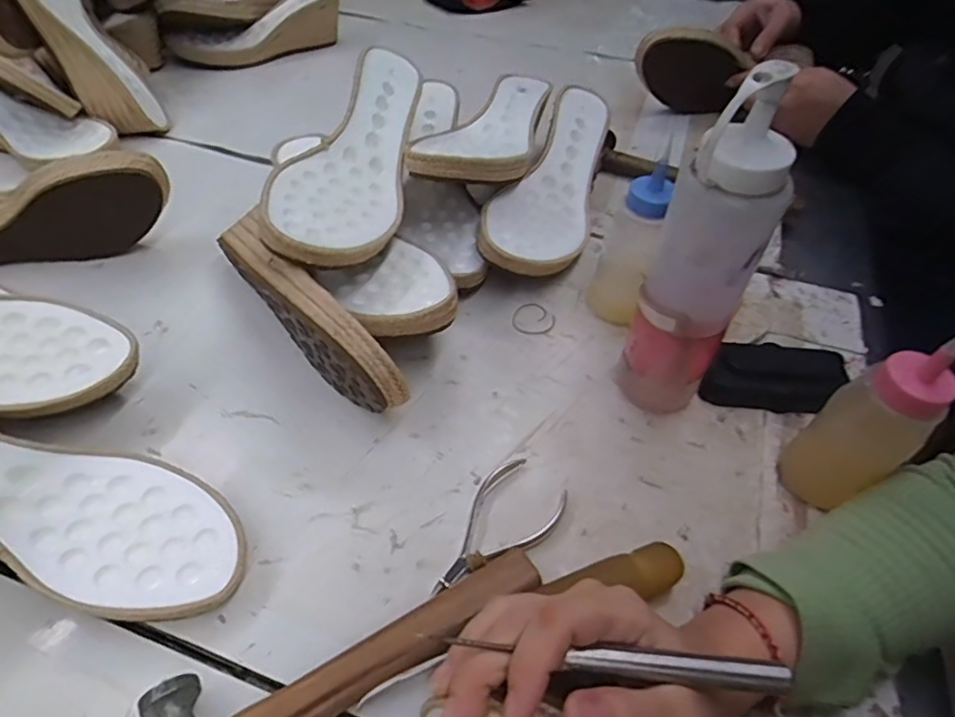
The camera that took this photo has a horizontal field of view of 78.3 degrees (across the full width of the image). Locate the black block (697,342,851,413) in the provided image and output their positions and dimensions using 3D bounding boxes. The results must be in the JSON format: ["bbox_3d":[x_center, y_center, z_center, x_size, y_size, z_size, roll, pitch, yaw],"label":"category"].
[{"bbox_3d":[0.218,0.011,0.435,0.098,0.029,0.052,11,48,7],"label":"black block"}]

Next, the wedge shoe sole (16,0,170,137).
[{"bbox_3d":[-0.434,-0.346,0.628,0.065,0.237,0.084,-16,17,33],"label":"wedge shoe sole"}]

